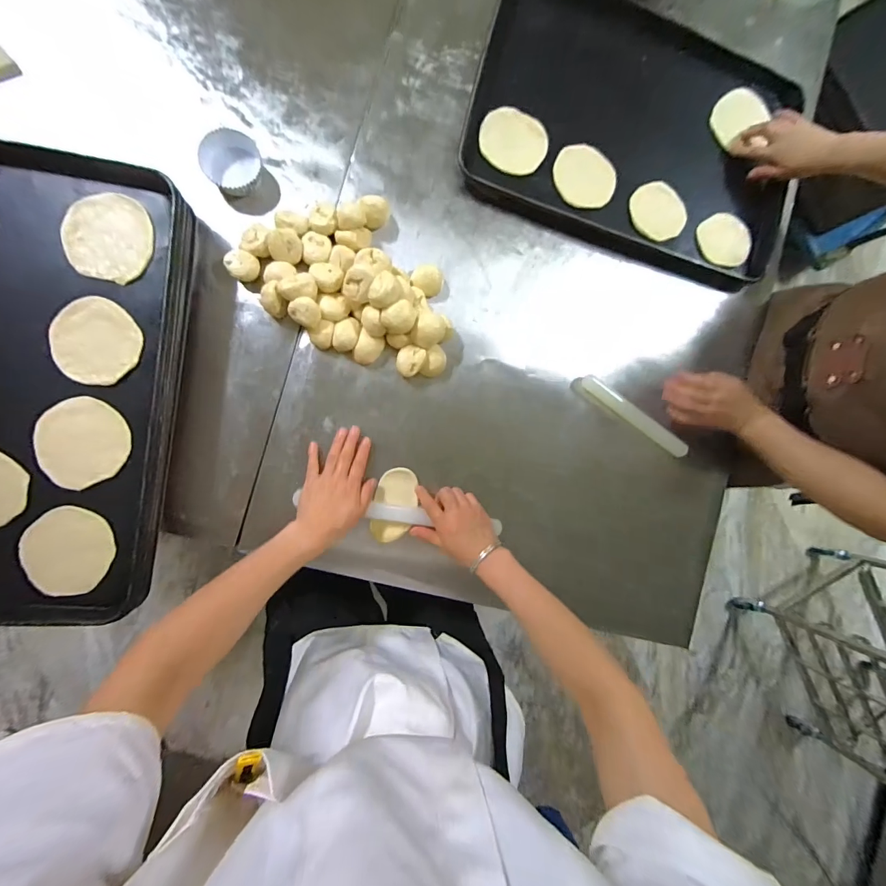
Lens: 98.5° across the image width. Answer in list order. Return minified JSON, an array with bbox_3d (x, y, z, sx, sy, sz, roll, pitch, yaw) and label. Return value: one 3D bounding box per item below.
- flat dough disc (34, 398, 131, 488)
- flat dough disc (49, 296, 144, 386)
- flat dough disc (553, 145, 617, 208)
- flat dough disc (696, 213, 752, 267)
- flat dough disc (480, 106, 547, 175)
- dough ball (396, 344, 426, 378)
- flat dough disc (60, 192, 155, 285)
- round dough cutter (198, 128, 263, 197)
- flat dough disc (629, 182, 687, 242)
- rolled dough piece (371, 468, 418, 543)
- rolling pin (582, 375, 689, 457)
[{"bbox_3d":[-0.478,-0.002,0.502,0.112,0.010,0.110,0,89,-8],"label":"flat dough disc"},{"bbox_3d":[-0.460,-0.134,0.502,0.103,0.007,0.103,0,89,-8],"label":"flat dough disc"},{"bbox_3d":[0.246,-0.461,0.659,0.102,0.010,0.100,0,96,2],"label":"flat dough disc"},{"bbox_3d":[0.522,-0.380,0.711,0.100,0.007,0.092,0,94,-1],"label":"flat dough disc"},{"bbox_3d":[0.120,-0.510,0.645,0.113,0.011,0.098,18,86,-9],"label":"flat dough disc"},{"bbox_3d":[-0.054,-0.131,0.614,0.040,0.034,0.049,28,85,-8],"label":"dough ball"},{"bbox_3d":[-0.457,-0.282,0.520,0.113,0.013,0.117,0,89,-8],"label":"flat dough disc"},{"bbox_3d":[-0.308,-0.411,0.559,0.077,0.037,0.077,0,89,-10],"label":"round dough cutter"},{"bbox_3d":[0.391,-0.419,0.693,0.104,0.016,0.105,0,89,-10],"label":"flat dough disc"},{"bbox_3d":[-0.076,0.097,0.602,0.062,0.010,0.115,14,83,-9],"label":"rolled dough piece"},{"bbox_3d":[0.337,-0.046,0.673,0.219,0.030,0.028,37,83,-7],"label":"rolling pin"}]

